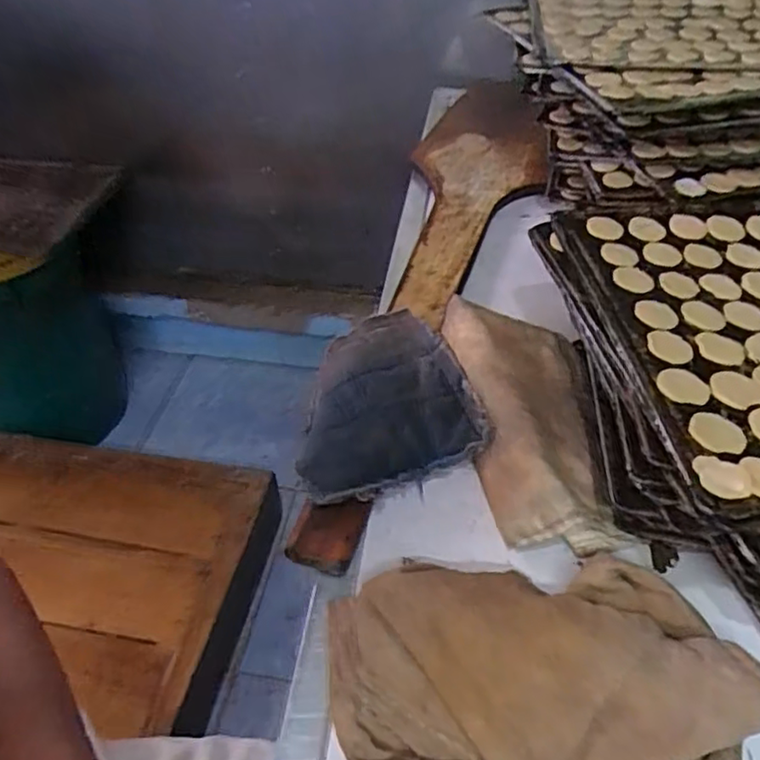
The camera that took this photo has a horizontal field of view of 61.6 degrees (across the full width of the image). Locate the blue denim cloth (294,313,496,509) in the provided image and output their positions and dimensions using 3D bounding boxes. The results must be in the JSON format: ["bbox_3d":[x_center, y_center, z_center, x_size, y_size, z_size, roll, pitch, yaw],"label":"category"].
[{"bbox_3d":[-0.007,0.015,0.550,0.158,0.023,0.176,-17,48,-16],"label":"blue denim cloth"}]

